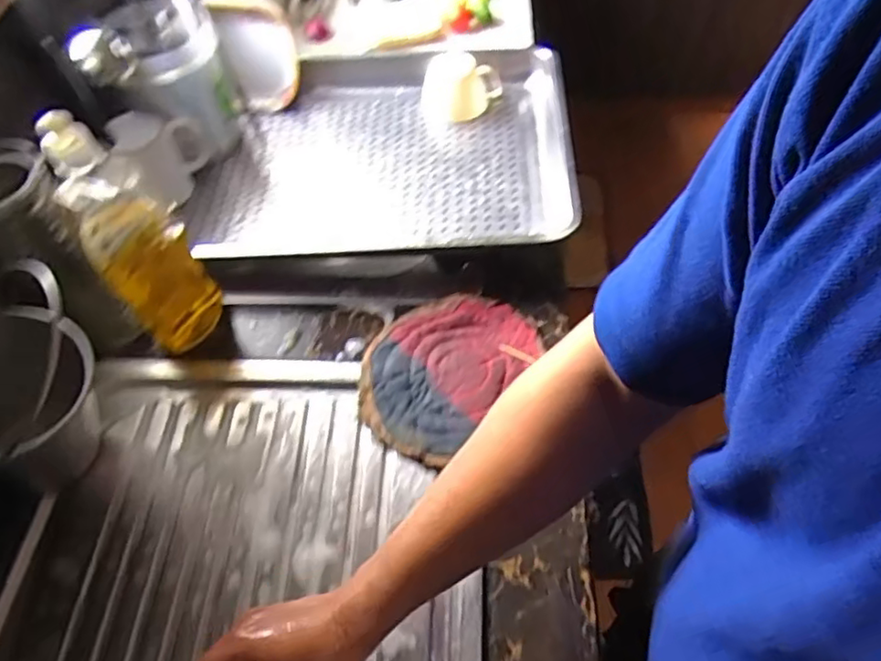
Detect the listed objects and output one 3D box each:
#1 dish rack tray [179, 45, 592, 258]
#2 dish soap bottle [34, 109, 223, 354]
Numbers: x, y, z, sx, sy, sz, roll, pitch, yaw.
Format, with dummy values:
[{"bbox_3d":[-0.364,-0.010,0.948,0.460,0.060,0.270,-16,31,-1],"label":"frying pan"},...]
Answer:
[{"bbox_3d":[-0.077,-0.243,0.808,0.464,0.065,0.384,-1,58,3],"label":"dish rack tray"},{"bbox_3d":[-0.287,-0.085,0.587,0.085,0.283,0.053,-38,61,-22],"label":"dish soap bottle"}]

